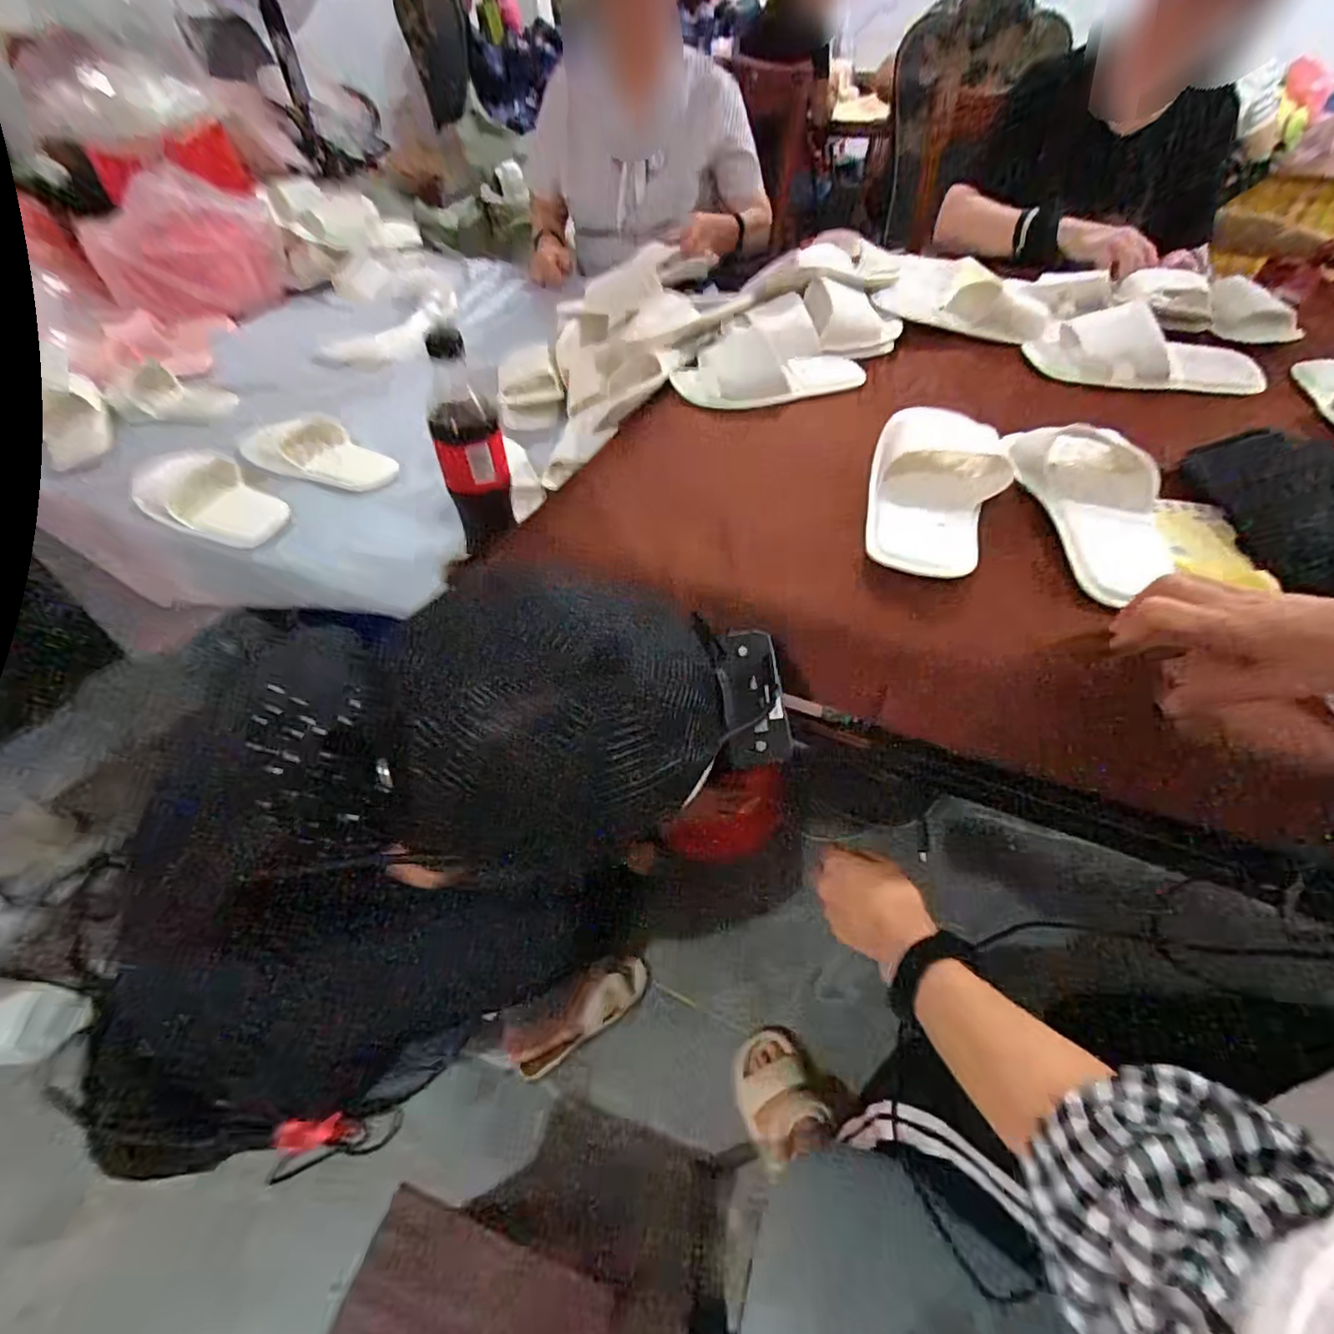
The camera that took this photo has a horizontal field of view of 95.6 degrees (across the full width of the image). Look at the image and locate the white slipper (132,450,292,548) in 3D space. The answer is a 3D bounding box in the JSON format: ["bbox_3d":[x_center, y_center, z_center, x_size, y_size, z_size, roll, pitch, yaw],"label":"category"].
[{"bbox_3d":[-0.547,-0.198,0.723,0.219,0.039,0.102,28,55,21],"label":"white slipper"}]

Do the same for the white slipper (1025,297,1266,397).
[{"bbox_3d":[0.615,-0.406,0.773,0.272,0.059,0.117,11,50,8],"label":"white slipper"}]

